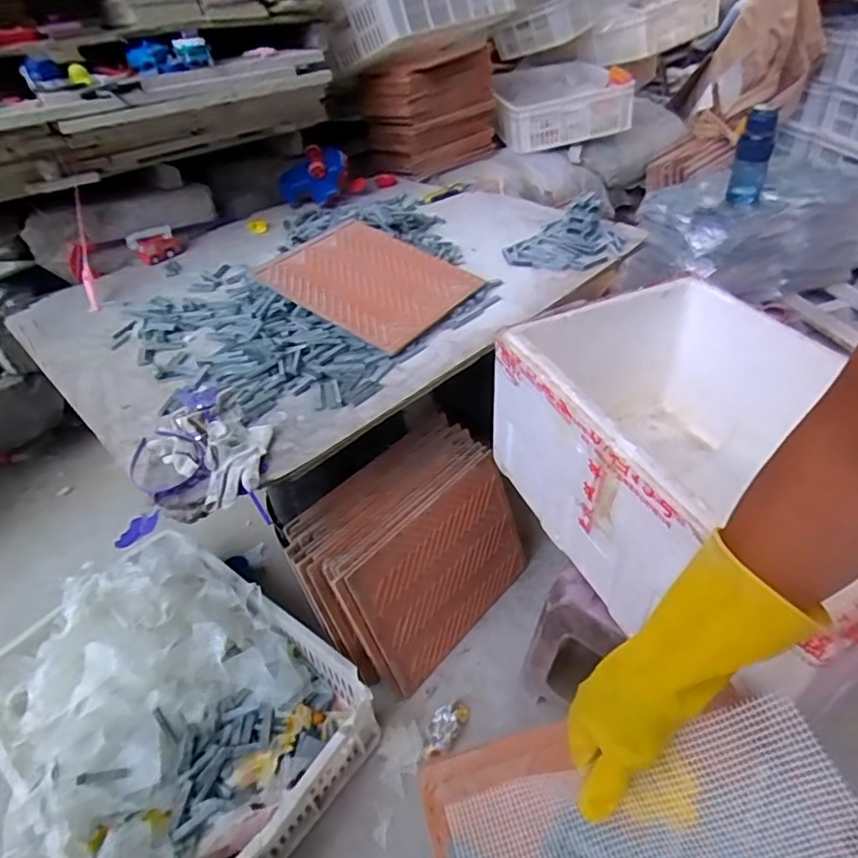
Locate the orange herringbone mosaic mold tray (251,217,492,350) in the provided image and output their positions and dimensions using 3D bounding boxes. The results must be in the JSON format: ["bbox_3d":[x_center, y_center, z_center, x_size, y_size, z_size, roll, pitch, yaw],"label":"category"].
[{"bbox_3d":[-0.107,-0.280,1.040,0.341,0.015,0.294,33,51,18],"label":"orange herringbone mosaic mold tray"}]

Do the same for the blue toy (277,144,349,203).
[{"bbox_3d":[-0.293,-0.649,1.467,0.101,0.108,0.183,15,45,22],"label":"blue toy"}]

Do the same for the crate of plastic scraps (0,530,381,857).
[{"bbox_3d":[-0.402,0.413,0.842,0.497,0.188,0.432,23,49,30],"label":"crate of plastic scraps"}]

